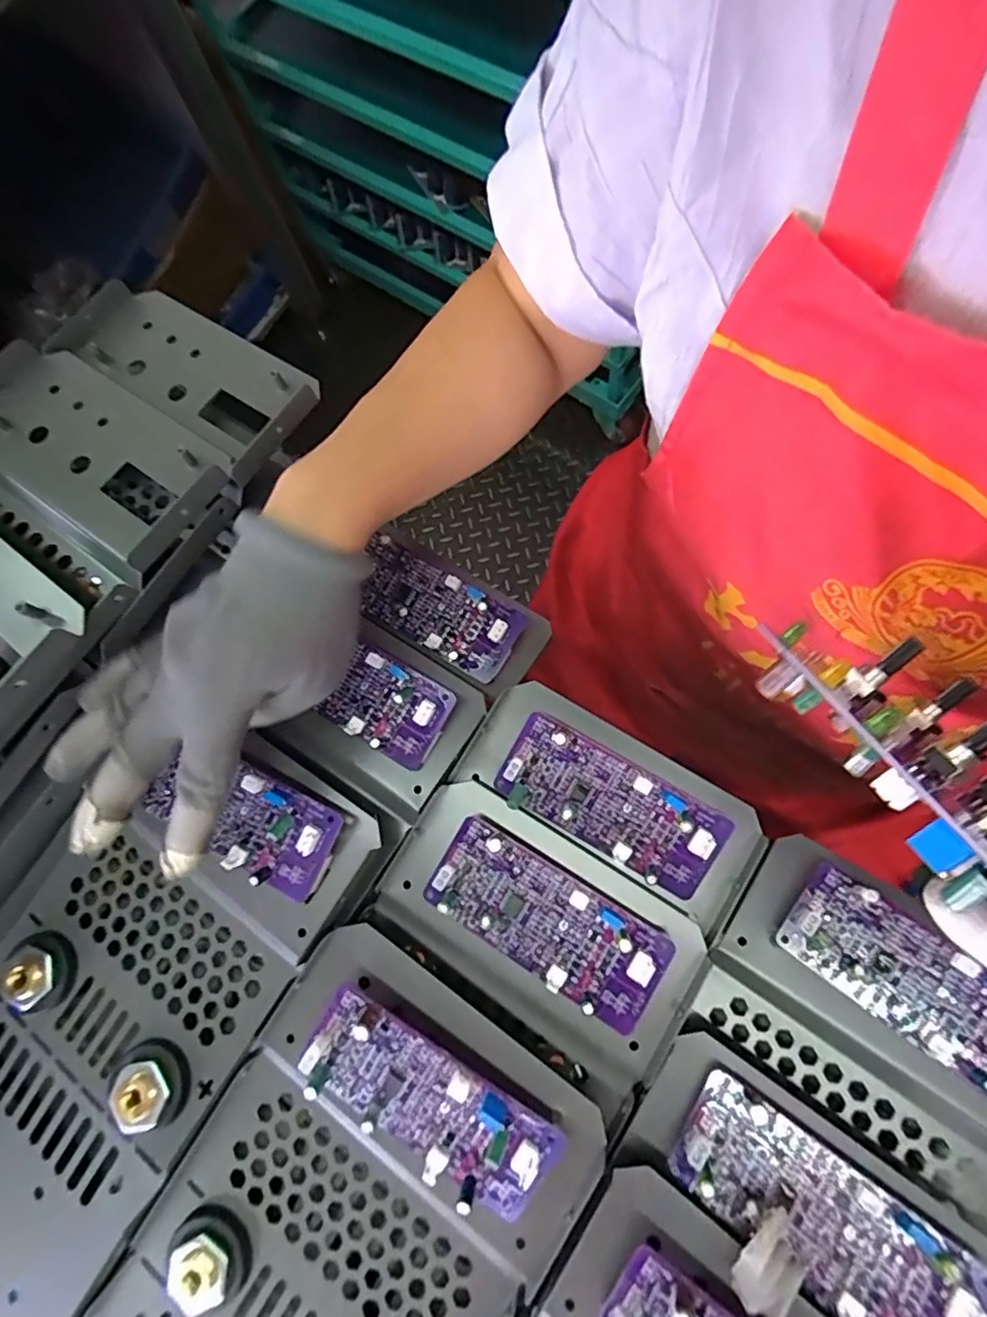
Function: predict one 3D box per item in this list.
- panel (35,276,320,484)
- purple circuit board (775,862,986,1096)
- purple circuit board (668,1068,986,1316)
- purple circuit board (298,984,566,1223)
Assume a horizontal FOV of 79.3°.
[{"bbox_3d":[-0.170,-0.160,0.322,0.156,0.031,0.067,35,83,14],"label":"panel"},{"bbox_3d":[0.191,0.147,0.268,0.111,0.017,0.046,36,80,21],"label":"purple circuit board"},{"bbox_3d":[0.132,0.224,0.235,0.112,0.020,0.046,30,79,23],"label":"purple circuit board"},{"bbox_3d":[-0.031,0.191,0.252,0.111,0.016,0.047,29,93,11],"label":"purple circuit board"}]

